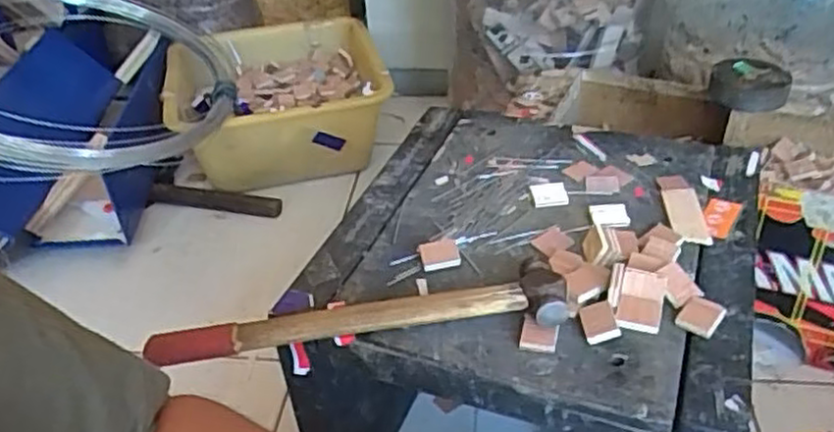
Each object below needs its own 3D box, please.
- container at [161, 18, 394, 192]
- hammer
[{"bbox_3d":[-0.185,-0.153,0.981,0.273,0.122,0.268,-11,37,-9],"label":"container"},{"bbox_3d":[-0.035,0.057,0.424,0.239,0.024,0.038,-5,36,0],"label":"hammer"}]

